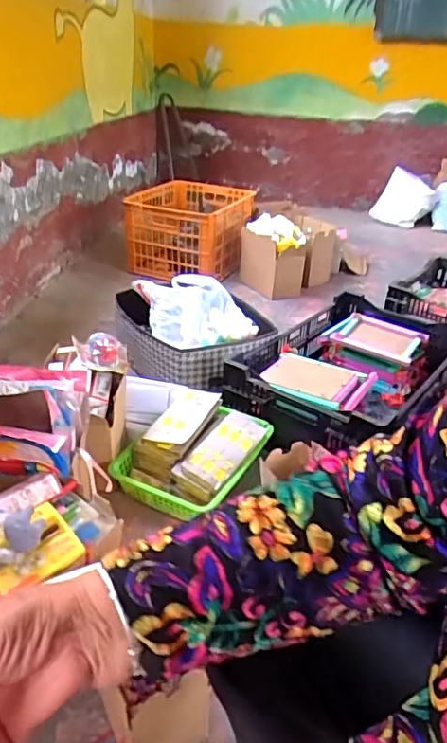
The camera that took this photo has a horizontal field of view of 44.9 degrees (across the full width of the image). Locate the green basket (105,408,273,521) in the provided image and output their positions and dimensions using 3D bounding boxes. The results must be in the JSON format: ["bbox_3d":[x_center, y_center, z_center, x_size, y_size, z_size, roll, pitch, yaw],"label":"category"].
[{"bbox_3d":[-0.054,0.161,1.136,0.237,0.102,0.320,17,33,25],"label":"green basket"}]

